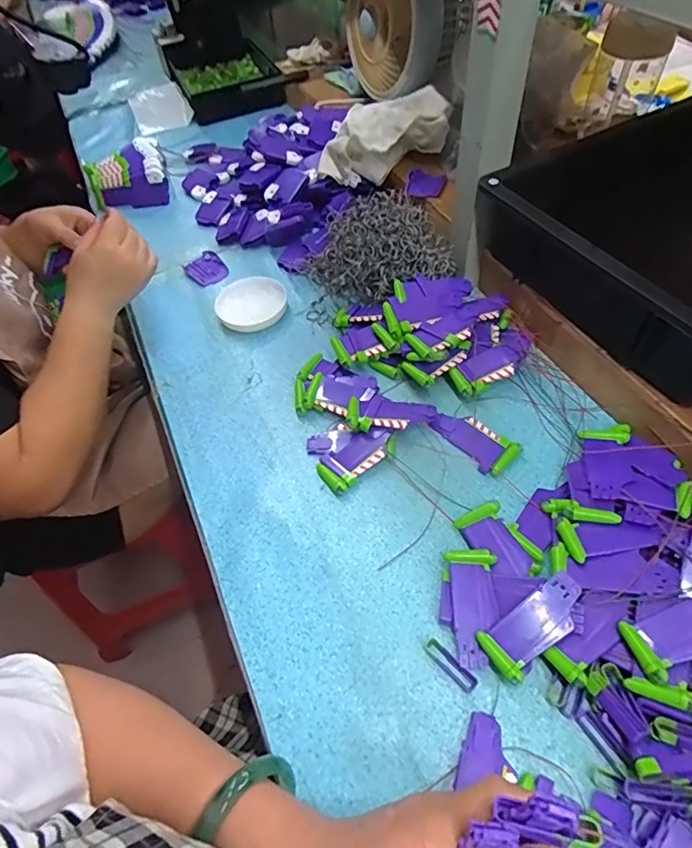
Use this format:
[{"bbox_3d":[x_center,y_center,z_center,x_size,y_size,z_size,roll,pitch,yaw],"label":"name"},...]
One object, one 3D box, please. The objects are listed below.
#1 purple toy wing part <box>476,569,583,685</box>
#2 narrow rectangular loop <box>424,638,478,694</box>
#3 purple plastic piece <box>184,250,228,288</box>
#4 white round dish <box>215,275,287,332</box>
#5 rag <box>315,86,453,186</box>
[{"bbox_3d":[0.147,0.154,0.389,0.088,0.016,0.039,-34,58,-18],"label":"purple toy wing part"},{"bbox_3d":[0.081,0.186,0.389,0.012,0.011,0.046,-39,60,-22],"label":"narrow rectangular loop"},{"bbox_3d":[-0.198,-0.221,0.717,0.052,0.012,0.057,-40,60,-22],"label":"purple plastic piece"},{"bbox_3d":[-0.120,-0.154,0.639,0.086,0.016,0.084,-2,54,3],"label":"white round dish"},{"bbox_3d":[0.054,-0.395,0.705,0.189,0.085,0.078,-21,54,6],"label":"rag"}]

